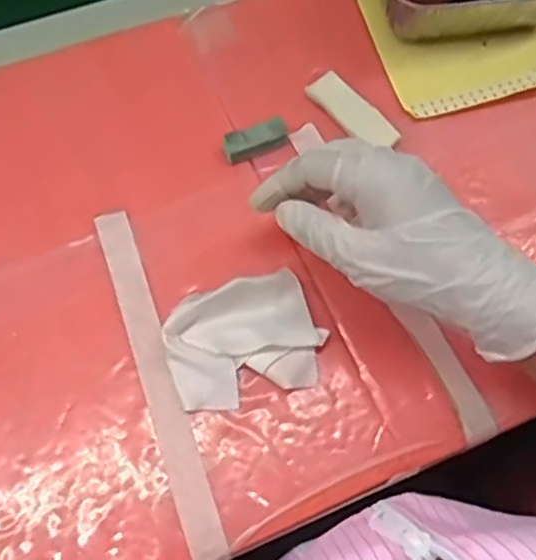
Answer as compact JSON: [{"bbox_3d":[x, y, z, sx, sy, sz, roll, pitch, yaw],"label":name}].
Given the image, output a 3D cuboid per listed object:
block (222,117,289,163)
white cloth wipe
[{"bbox_3d":[-0.008,-0.089,0.449,0.041,0.016,0.015,-19,68,-9],"label":"block"},{"bbox_3d":[-0.013,0.034,0.392,0.085,0.023,0.065,-21,69,-10],"label":"white cloth wipe"}]

